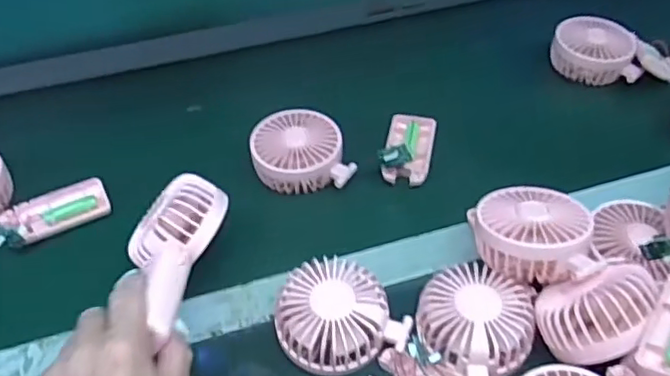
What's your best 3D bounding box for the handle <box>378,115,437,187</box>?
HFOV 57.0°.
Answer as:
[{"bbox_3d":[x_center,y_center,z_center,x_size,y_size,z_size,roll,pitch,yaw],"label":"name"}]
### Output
[{"bbox_3d":[0.075,-0.048,0.616,0.047,0.039,0.096,8,48,10],"label":"handle"}]

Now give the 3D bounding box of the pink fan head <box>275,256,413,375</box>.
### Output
[{"bbox_3d":[0.003,0.097,0.471,0.095,0.048,0.078,-16,48,-12],"label":"pink fan head"}]

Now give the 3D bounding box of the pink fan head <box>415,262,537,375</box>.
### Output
[{"bbox_3d":[0.107,0.095,0.459,0.085,0.030,0.082,-25,51,-20],"label":"pink fan head"}]

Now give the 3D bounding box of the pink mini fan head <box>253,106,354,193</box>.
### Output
[{"bbox_3d":[-0.032,-0.035,0.603,0.092,0.036,0.090,-6,47,-3],"label":"pink mini fan head"}]

